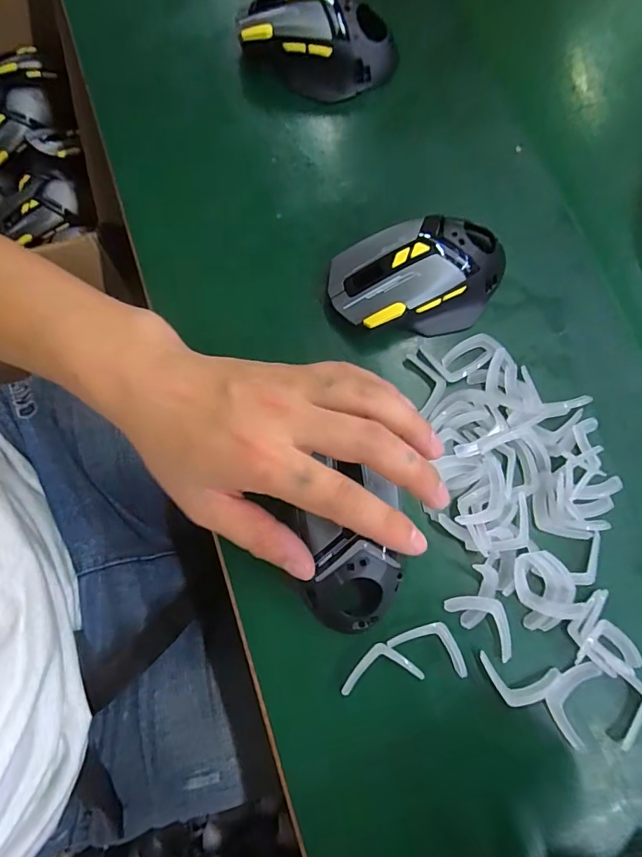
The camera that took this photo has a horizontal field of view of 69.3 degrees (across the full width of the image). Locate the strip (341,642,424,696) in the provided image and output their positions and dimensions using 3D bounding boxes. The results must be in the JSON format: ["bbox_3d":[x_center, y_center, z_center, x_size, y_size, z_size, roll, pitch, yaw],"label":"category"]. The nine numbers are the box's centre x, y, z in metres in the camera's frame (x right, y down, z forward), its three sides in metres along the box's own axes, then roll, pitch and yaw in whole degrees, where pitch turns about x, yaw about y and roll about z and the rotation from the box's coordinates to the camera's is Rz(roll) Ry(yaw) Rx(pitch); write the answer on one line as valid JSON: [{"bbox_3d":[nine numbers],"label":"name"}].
[{"bbox_3d":[0.033,0.138,0.269,0.046,0.004,0.023,-12,80,-3],"label":"strip"}]

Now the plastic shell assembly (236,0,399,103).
[{"bbox_3d":[-0.003,-0.284,0.339,0.118,0.044,0.066,27,80,4],"label":"plastic shell assembly"}]

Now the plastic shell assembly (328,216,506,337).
[{"bbox_3d":[0.065,-0.099,0.299,0.118,0.037,0.070,-10,80,-3],"label":"plastic shell assembly"}]

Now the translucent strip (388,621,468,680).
[{"bbox_3d":[0.065,0.125,0.272,0.046,0.004,0.023,22,80,3],"label":"translucent strip"}]

